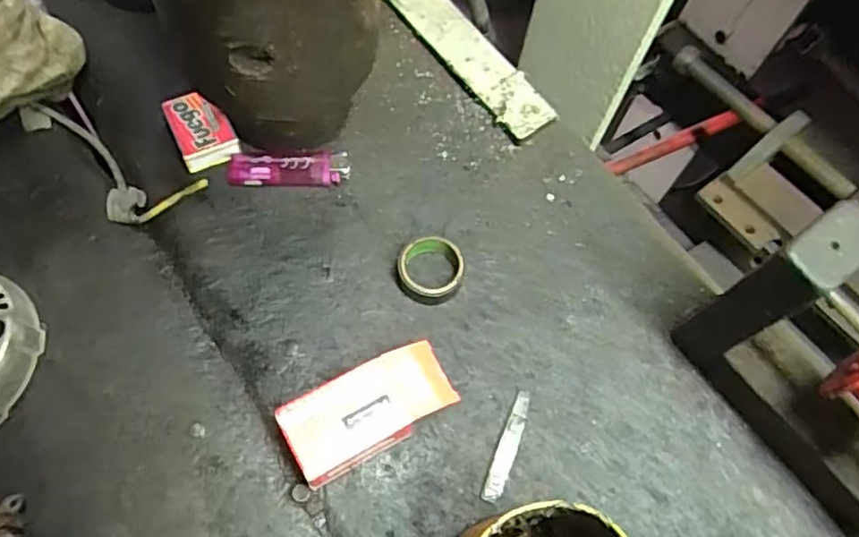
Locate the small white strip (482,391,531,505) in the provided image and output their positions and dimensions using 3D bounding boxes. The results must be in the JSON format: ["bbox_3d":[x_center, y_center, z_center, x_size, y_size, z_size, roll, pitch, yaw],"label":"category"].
[{"bbox_3d":[0.045,0.103,0.363,0.011,0.004,0.066,22,65,7],"label":"small white strip"}]

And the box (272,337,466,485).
[{"bbox_3d":[-0.033,0.079,0.347,0.095,0.043,0.043,-28,71,-14],"label":"box"}]

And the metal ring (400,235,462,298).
[{"bbox_3d":[0.001,-0.001,0.397,0.040,0.017,0.039,2,64,-3],"label":"metal ring"}]

